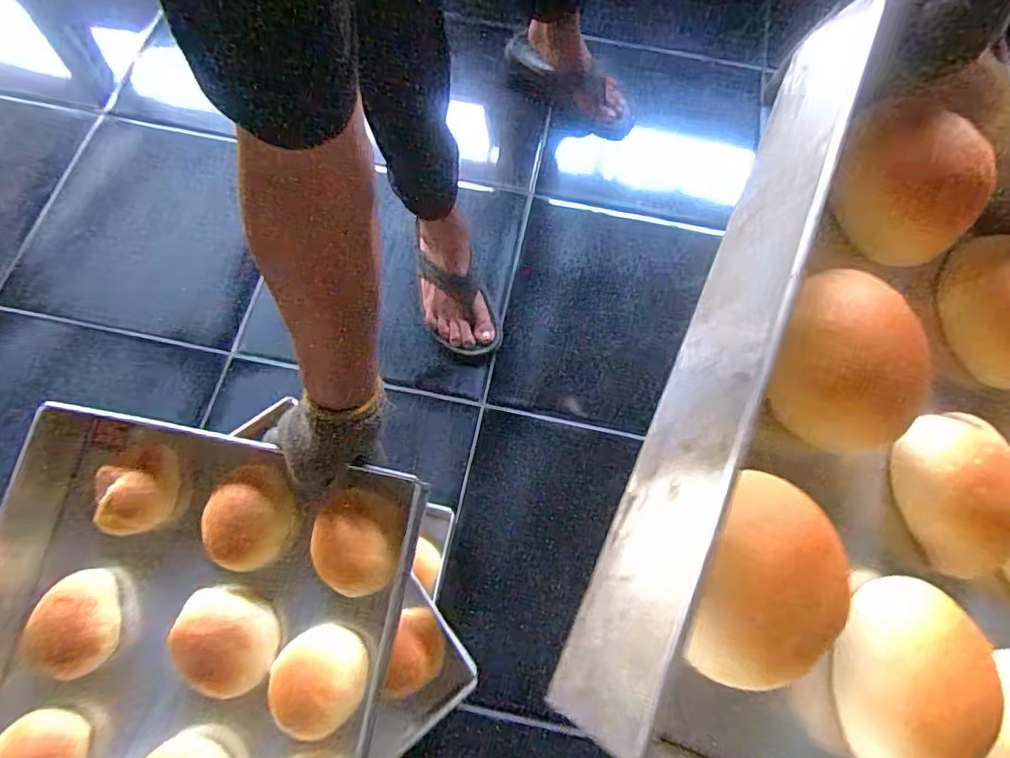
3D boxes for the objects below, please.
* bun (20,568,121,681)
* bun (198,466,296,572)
[{"bbox_3d":[-0.434,0.249,0.573,0.076,0.055,0.098,-2,69,-2],"label":"bun"},{"bbox_3d":[-0.265,0.143,0.575,0.081,0.043,0.096,-9,69,-5],"label":"bun"}]

